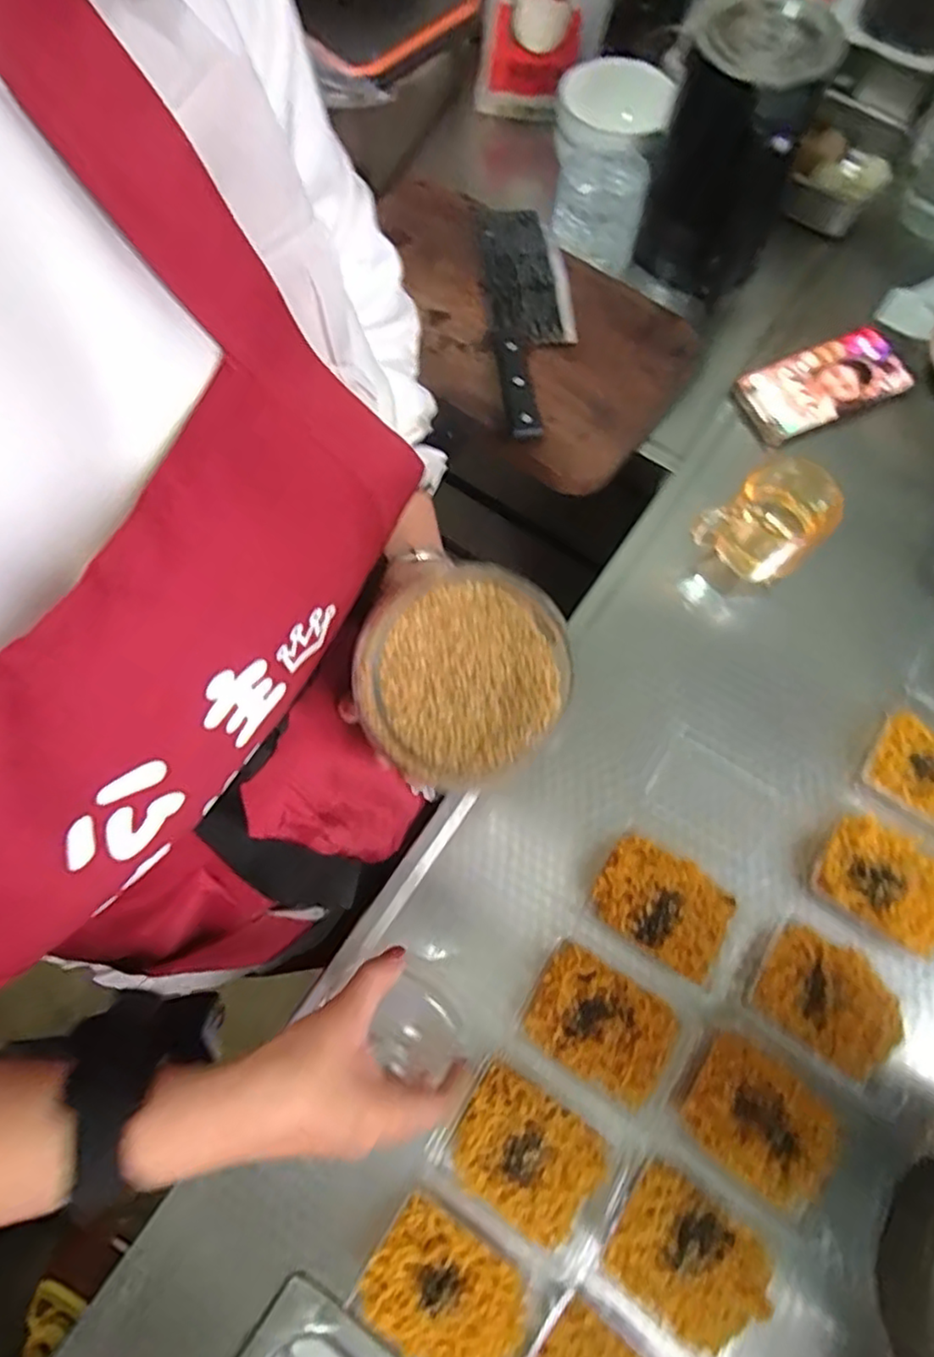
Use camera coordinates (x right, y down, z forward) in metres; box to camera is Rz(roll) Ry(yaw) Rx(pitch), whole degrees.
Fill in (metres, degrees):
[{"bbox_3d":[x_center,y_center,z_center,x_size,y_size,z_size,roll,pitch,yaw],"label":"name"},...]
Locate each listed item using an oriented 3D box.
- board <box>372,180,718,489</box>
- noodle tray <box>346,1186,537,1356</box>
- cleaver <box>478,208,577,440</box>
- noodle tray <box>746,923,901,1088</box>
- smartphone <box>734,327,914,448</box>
[{"bbox_3d":[0.038,-0.337,0.632,0.342,0.021,0.221,34,76,10],"label":"board"},{"bbox_3d":[-0.013,0.398,0.420,0.108,0.024,0.087,31,75,9],"label":"noodle tray"},{"bbox_3d":[0.061,-0.344,0.619,0.076,0.021,0.276,-4,73,-1],"label":"cleaver"},{"bbox_3d":[0.253,0.227,0.463,0.098,0.018,0.075,35,76,10],"label":"noodle tray"},{"bbox_3d":[0.337,-0.281,0.627,0.159,0.015,0.078,-25,75,-7],"label":"smartphone"}]

